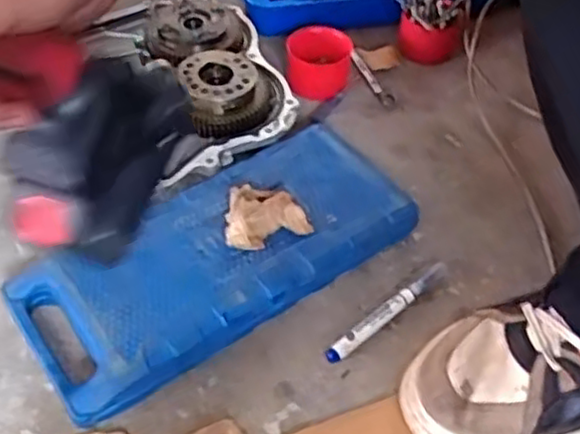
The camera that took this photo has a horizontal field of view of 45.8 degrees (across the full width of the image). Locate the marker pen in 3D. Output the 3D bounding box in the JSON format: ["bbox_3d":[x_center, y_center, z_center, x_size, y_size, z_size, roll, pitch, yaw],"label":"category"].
[{"bbox_3d":[0.078,0.073,0.539,0.129,0.012,0.013,-34,58,-28],"label":"marker pen"}]

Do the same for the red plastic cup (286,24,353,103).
[{"bbox_3d":[0.029,-0.159,0.716,0.064,0.051,0.066,1,49,-2],"label":"red plastic cup"}]

